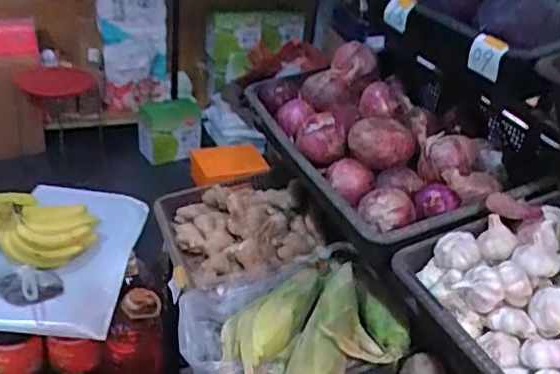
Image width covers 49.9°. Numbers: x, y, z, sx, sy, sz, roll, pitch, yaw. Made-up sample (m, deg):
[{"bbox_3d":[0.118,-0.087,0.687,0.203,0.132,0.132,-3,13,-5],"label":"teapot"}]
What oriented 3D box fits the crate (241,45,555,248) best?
[{"bbox_3d":[0.170,-0.092,1.060,0.285,0.152,0.536,-6,33,-20],"label":"crate"}]

